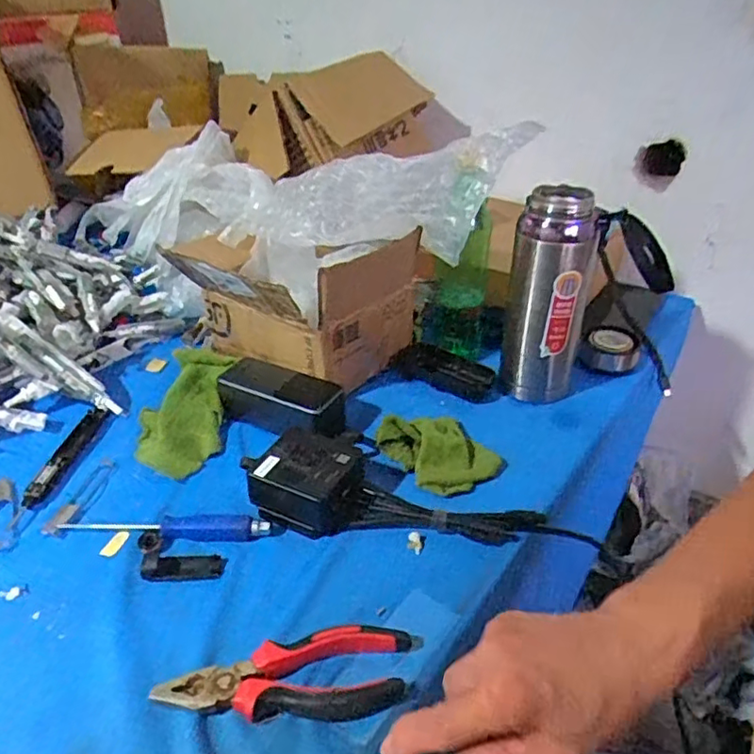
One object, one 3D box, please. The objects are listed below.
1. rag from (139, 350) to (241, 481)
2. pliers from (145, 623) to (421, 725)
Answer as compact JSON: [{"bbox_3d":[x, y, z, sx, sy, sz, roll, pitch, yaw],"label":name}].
[{"bbox_3d":[-0.199,0.029,0.635,0.081,0.028,0.178,-1,34,0],"label":"rag"},{"bbox_3d":[-0.056,0.194,0.398,0.164,0.025,0.056,-1,34,0],"label":"pliers"}]

